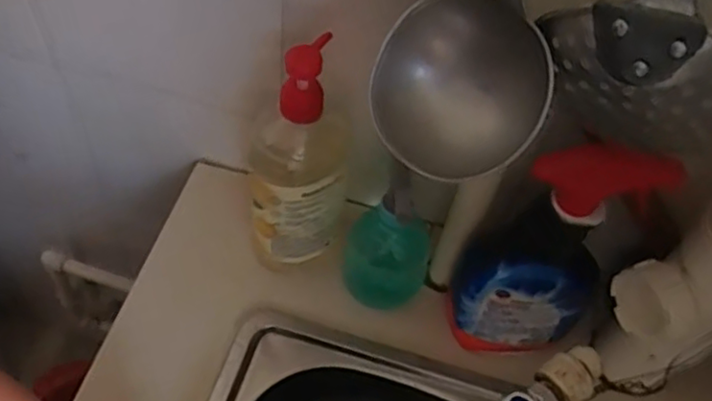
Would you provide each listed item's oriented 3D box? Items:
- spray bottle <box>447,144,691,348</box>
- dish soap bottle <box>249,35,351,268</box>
[{"bbox_3d":[0.163,0.043,0.572,0.131,0.246,0.082,13,55,4],"label":"spray bottle"},{"bbox_3d":[-0.055,-0.027,0.606,0.088,0.255,0.070,-1,56,-7],"label":"dish soap bottle"}]

